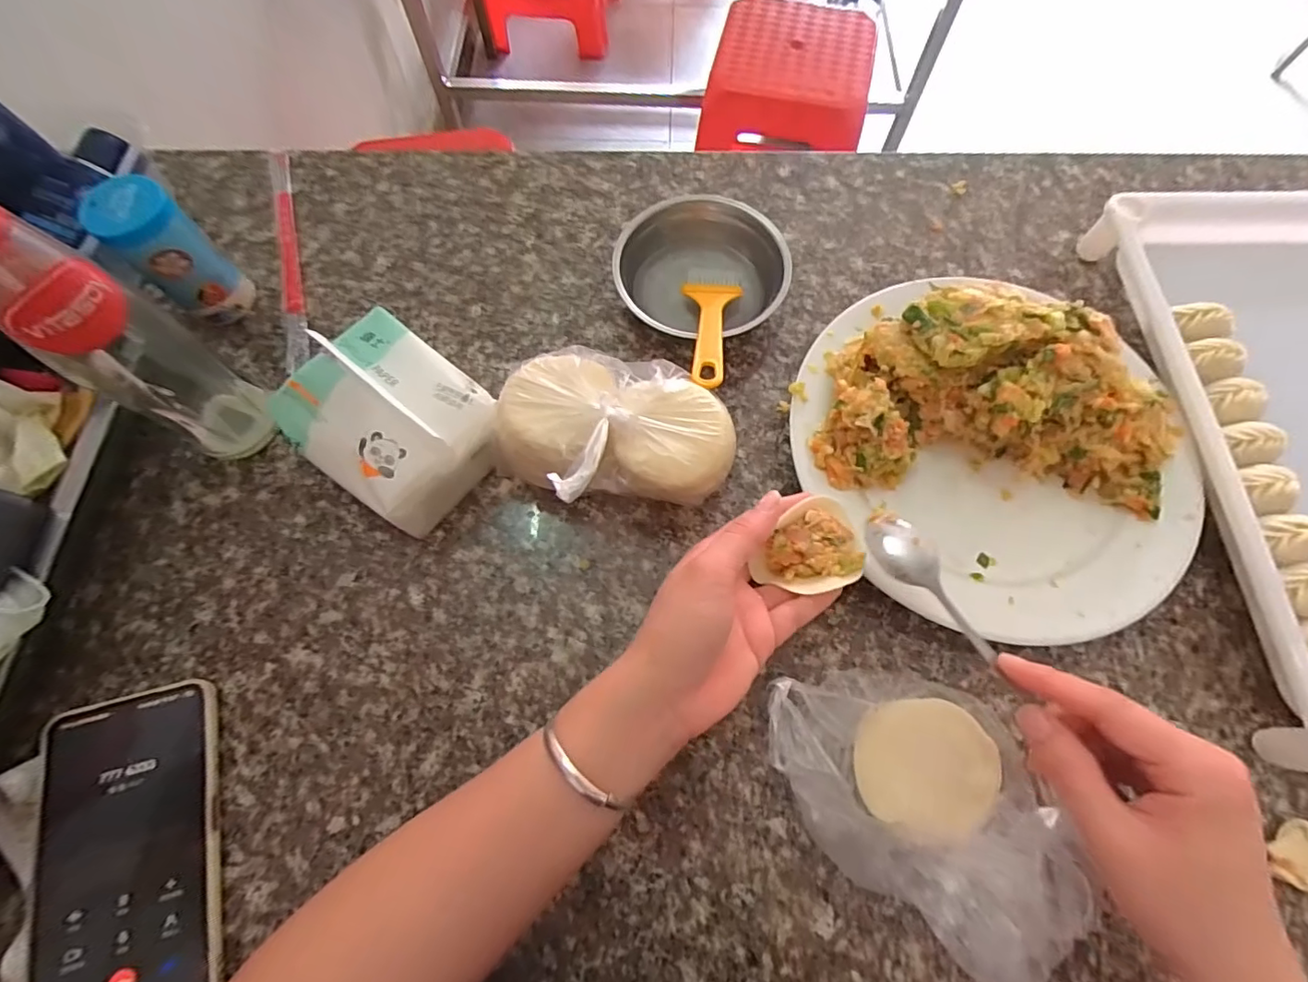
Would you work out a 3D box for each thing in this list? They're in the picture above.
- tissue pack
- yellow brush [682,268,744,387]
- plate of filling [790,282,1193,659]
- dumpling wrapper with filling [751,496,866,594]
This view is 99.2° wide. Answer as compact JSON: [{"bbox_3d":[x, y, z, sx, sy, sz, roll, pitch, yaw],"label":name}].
[{"bbox_3d":[-0.161,-0.042,0.348,0.115,0.070,0.095,35,73,12],"label":"tissue pack"},{"bbox_3d":[0.039,-0.113,0.374,0.040,0.007,0.140,5,48,1],"label":"yellow brush"},{"bbox_3d":[0.205,-0.029,0.325,0.236,0.078,0.202,28,71,10],"label":"plate of filling"},{"bbox_3d":[0.092,0.036,0.319,0.059,0.022,0.048,-39,74,-14],"label":"dumpling wrapper with filling"}]

